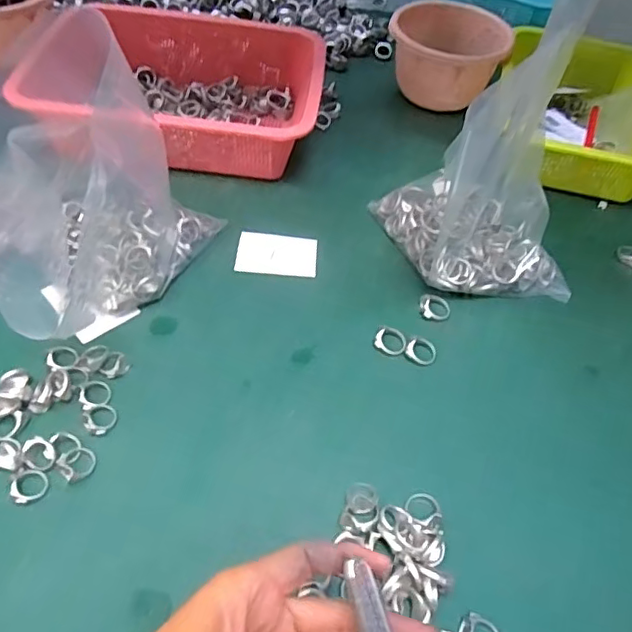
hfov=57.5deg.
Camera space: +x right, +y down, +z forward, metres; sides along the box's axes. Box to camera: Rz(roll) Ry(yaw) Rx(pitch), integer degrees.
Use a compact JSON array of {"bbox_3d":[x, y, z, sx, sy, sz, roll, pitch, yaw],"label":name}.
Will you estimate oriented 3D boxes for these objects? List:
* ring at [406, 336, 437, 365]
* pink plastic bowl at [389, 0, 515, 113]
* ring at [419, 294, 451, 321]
[{"bbox_3d":[0.090,0.028,0.485,0.025,0.008,0.026,3,51,-4],"label":"ring"},{"bbox_3d":[0.160,-0.327,0.727,0.136,0.093,0.136,3,51,-4],"label":"pink plastic bowl"},{"bbox_3d":[0.108,-0.009,0.519,0.028,0.008,0.027,3,51,-4],"label":"ring"}]

